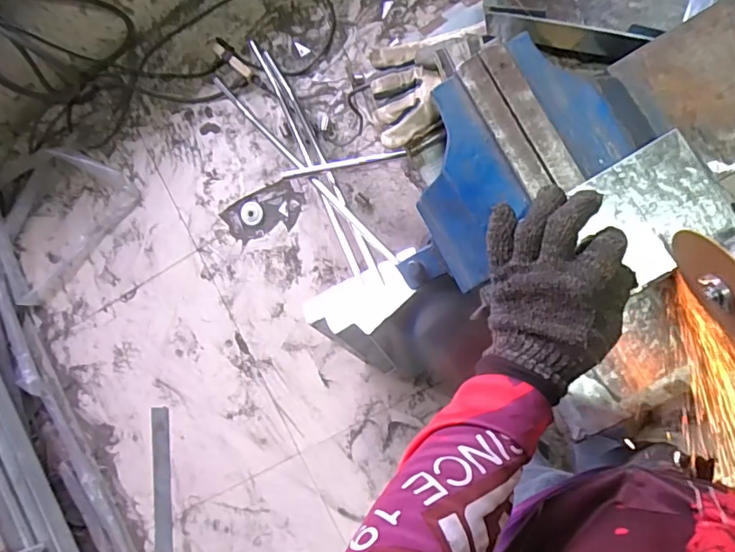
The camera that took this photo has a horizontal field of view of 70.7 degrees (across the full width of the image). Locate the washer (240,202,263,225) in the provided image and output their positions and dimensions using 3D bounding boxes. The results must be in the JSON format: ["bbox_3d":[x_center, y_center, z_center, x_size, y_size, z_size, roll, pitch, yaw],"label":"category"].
[{"bbox_3d":[-0.302,-0.162,1.352,0.059,0.005,0.061,-1,93,7],"label":"washer"}]

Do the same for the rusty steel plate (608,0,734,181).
[{"bbox_3d":[0.342,-0.181,0.495,0.145,0.008,0.148,-31,84,11],"label":"rusty steel plate"}]

